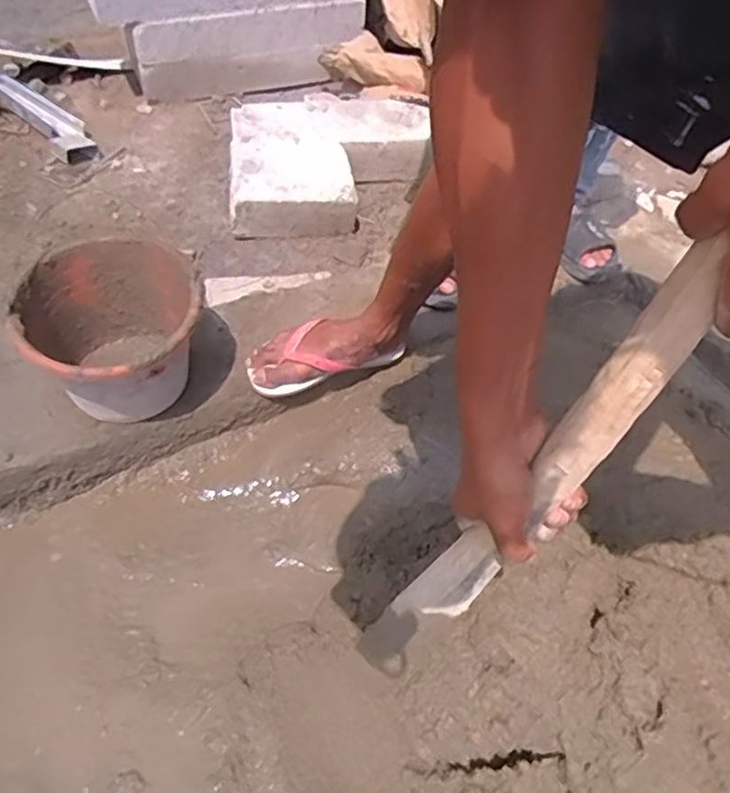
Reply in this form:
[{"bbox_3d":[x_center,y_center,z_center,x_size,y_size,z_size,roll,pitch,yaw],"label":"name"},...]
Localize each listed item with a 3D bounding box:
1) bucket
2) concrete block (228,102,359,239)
[{"bbox_3d":[-0.326,-0.073,0.871,0.210,0.163,0.240,-15,52,-18],"label":"bucket"},{"bbox_3d":[-0.184,-0.507,1.416,0.229,0.110,0.416,-6,50,-11],"label":"concrete block"}]

